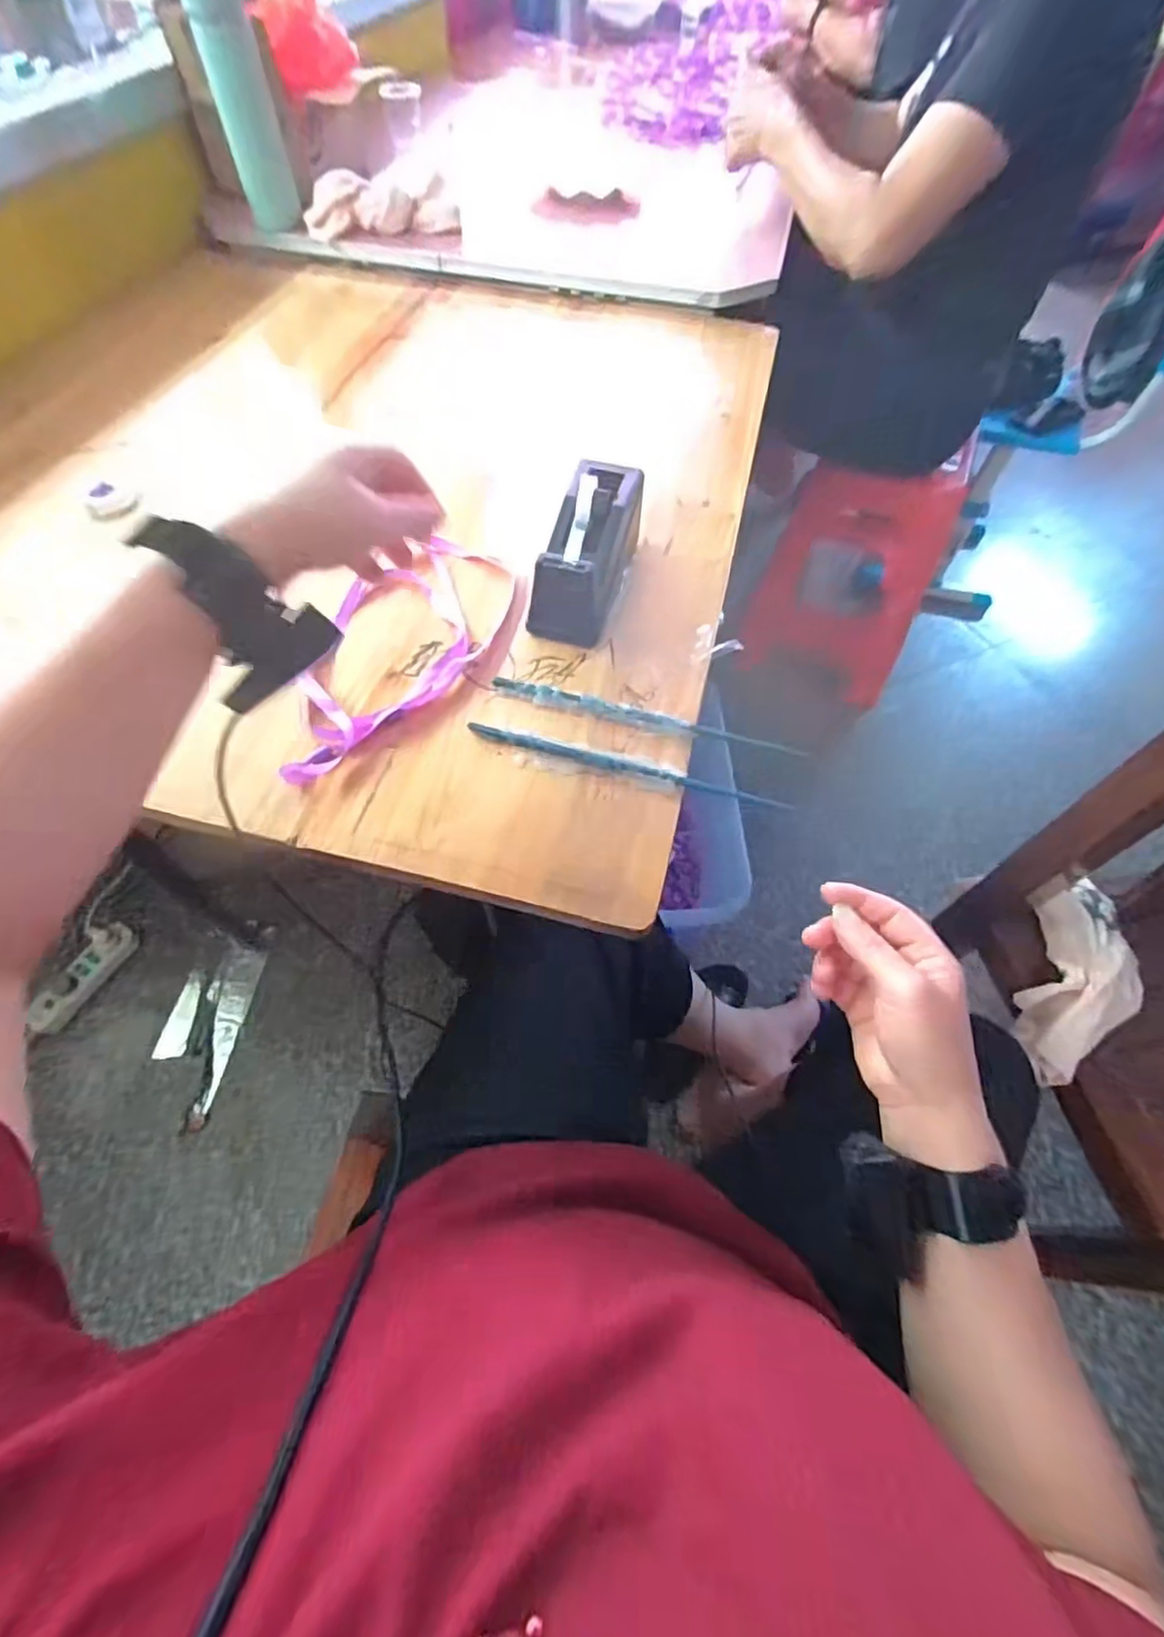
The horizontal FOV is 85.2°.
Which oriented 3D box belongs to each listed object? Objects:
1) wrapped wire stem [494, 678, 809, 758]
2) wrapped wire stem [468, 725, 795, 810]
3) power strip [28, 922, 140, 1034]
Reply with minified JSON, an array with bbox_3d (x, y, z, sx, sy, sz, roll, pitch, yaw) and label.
[{"bbox_3d":[0.048,-0.075,0.469,0.230,0.012,0.012,12,59,5],"label":"wrapped wire stem"},{"bbox_3d":[0.032,-0.037,0.443,0.225,0.010,0.012,13,59,5],"label":"wrapped wire stem"},{"bbox_3d":[-0.832,0.264,1.061,0.055,0.051,0.190,23,61,11],"label":"power strip"}]

